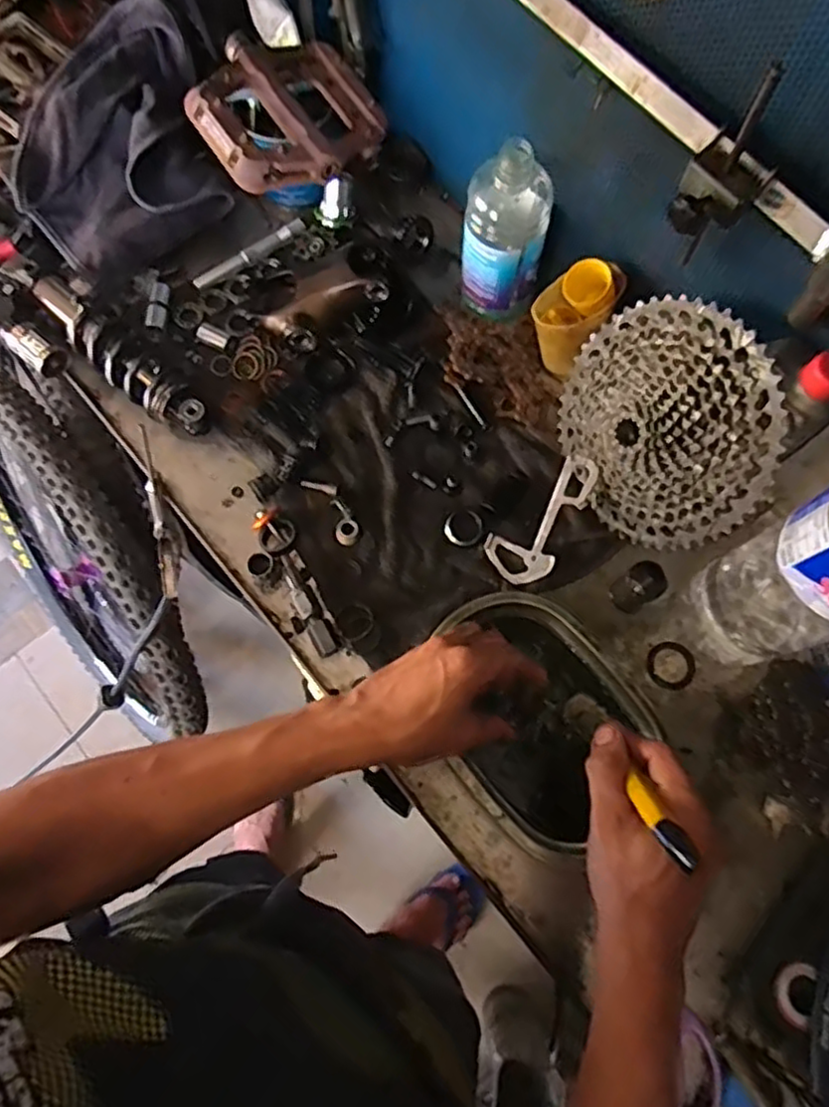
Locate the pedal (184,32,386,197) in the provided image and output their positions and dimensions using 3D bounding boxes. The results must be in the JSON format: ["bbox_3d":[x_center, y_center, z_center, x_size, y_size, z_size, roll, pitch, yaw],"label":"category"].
[{"bbox_3d":[-0.082,-0.279,0.429,0.109,0.027,0.107,-38,76,-10],"label":"pedal"}]

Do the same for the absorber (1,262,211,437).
[{"bbox_3d":[-0.283,-0.192,0.634,0.226,0.038,0.049,41,77,12],"label":"absorber"}]

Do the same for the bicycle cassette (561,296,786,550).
[{"bbox_3d":[0.188,-0.101,0.547,0.046,0.186,0.196,-16,72,-38],"label":"bicycle cassette"}]

